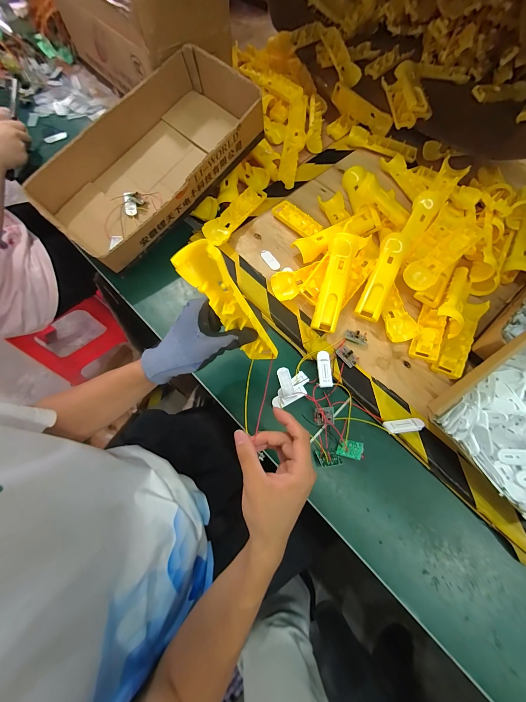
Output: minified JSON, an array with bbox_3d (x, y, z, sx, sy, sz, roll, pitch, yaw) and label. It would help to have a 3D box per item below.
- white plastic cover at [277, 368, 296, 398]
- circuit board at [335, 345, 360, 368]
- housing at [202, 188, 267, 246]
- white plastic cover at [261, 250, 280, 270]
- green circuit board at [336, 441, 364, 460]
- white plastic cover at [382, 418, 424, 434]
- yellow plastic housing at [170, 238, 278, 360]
[{"bbox_3d":[0.038,0.050,0.438,0.021,0.007,0.053,-10,53,-6],"label":"white plastic cover"},{"bbox_3d":[0.140,0.009,0.447,0.022,0.011,0.036,-36,74,-15],"label":"circuit board"},{"bbox_3d":[-0.054,-0.275,0.545,0.049,0.019,0.171,35,71,11],"label":"housing"},{"bbox_3d":[0.015,-0.176,0.524,0.020,0.004,0.051,-30,72,-13],"label":"white plastic cover"},{"bbox_3d":[0.129,0.145,0.401,0.036,0.005,0.026,5,48,30],"label":"green circuit board"},{"bbox_3d":[0.210,0.113,0.404,0.056,0.008,0.023,-8,34,-3],"label":"white plastic cover"},{"bbox_3d":[-0.030,-0.041,0.302,0.031,0.164,0.052,-48,38,-18],"label":"yellow plastic housing"}]

